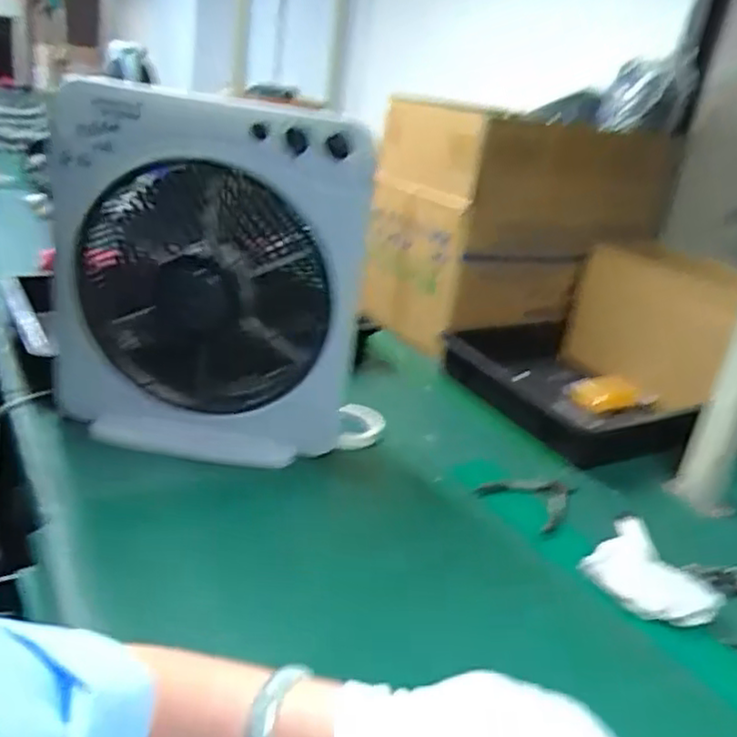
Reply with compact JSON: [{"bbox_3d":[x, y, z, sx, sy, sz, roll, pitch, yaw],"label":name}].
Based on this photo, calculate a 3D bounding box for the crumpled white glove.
[{"bbox_3d":[0.327,0.227,0.785,0.135,0.031,0.154,25,27,33],"label":"crumpled white glove"}]

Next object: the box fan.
[{"bbox_3d":[-0.197,-0.104,0.865,0.374,0.422,0.147,9,22,0],"label":"box fan"}]

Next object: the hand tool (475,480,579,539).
[{"bbox_3d":[0.211,0.165,0.904,0.104,0.010,0.123,23,26,30],"label":"hand tool"}]

